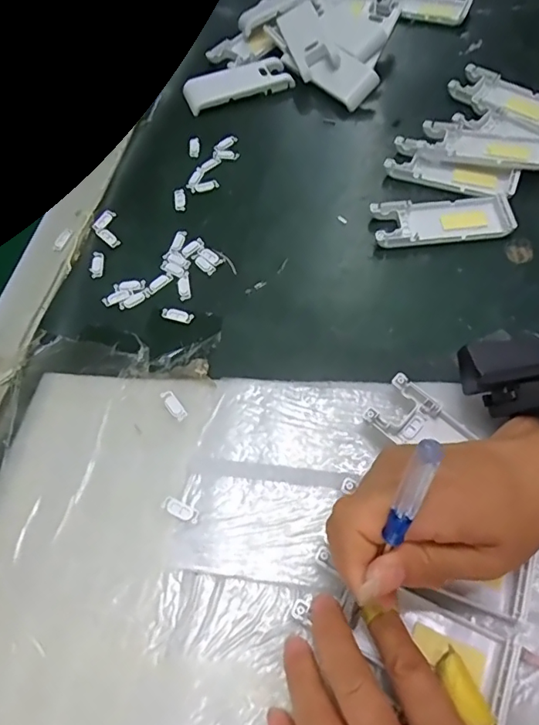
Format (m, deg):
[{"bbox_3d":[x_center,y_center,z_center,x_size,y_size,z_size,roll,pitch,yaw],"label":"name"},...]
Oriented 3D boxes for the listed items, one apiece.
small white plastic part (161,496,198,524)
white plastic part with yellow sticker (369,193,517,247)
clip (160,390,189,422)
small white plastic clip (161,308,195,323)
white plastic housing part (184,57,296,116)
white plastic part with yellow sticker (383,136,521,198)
[{"bbox_3d":[-0.052,0.085,0.295,0.023,0.004,0.009,21,64,14],"label":"small white plastic part"},{"bbox_3d":[0.135,-0.113,0.401,0.103,0.012,0.043,-4,61,0],"label":"white plastic part with yellow sticker"},{"bbox_3d":[-0.062,0.027,0.329,0.009,0.004,0.024,-33,64,-15],"label":"clip"},{"bbox_3d":[-0.069,-0.035,0.376,0.025,0.004,0.010,16,63,11],"label":"small white plastic clip"},{"bbox_3d":[-0.032,-0.274,0.498,0.101,0.011,0.046,-18,61,-7],"label":"white plastic housing part"},{"bbox_3d":[0.151,-0.162,0.424,0.105,0.008,0.034,23,64,15],"label":"white plastic part with yellow sticker"}]

